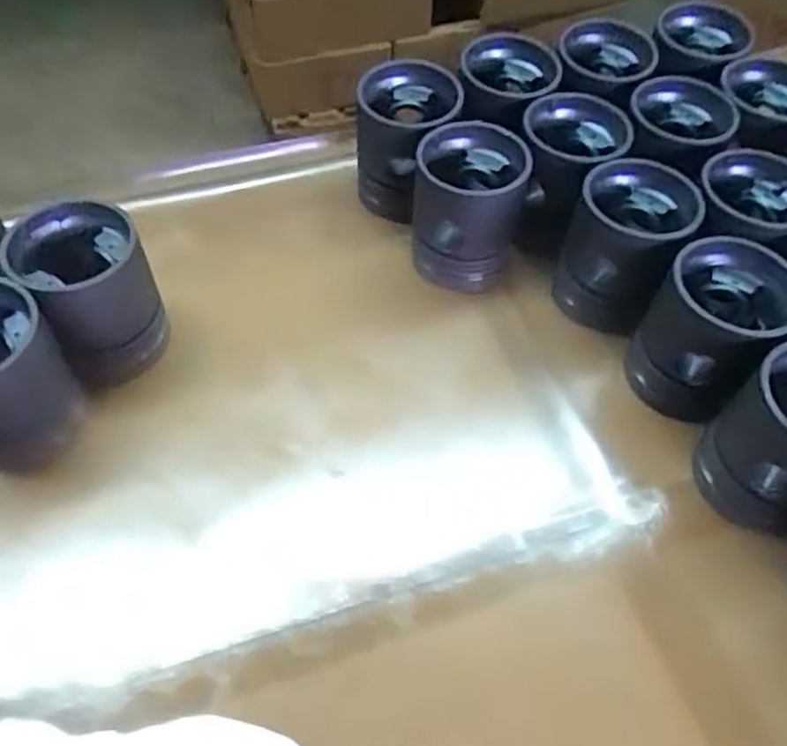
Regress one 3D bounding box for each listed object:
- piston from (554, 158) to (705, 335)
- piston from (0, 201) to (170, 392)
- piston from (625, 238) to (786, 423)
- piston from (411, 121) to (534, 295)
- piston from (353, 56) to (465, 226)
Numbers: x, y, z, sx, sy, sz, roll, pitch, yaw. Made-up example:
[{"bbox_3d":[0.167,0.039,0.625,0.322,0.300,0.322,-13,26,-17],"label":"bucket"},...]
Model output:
[{"bbox_3d":[0.191,-0.108,0.577,0.086,0.107,0.101,19,57,12],"label":"piston"},{"bbox_3d":[-0.229,-0.056,0.535,0.090,0.112,0.107,-36,63,-23],"label":"piston"},{"bbox_3d":[0.240,-0.032,0.525,0.089,0.105,0.093,0,55,-1],"label":"piston"},{"bbox_3d":[0.064,-0.142,0.601,0.087,0.110,0.093,0,55,-1],"label":"piston"},{"bbox_3d":[0.016,-0.210,0.645,0.098,0.114,0.088,6,55,3],"label":"piston"}]

